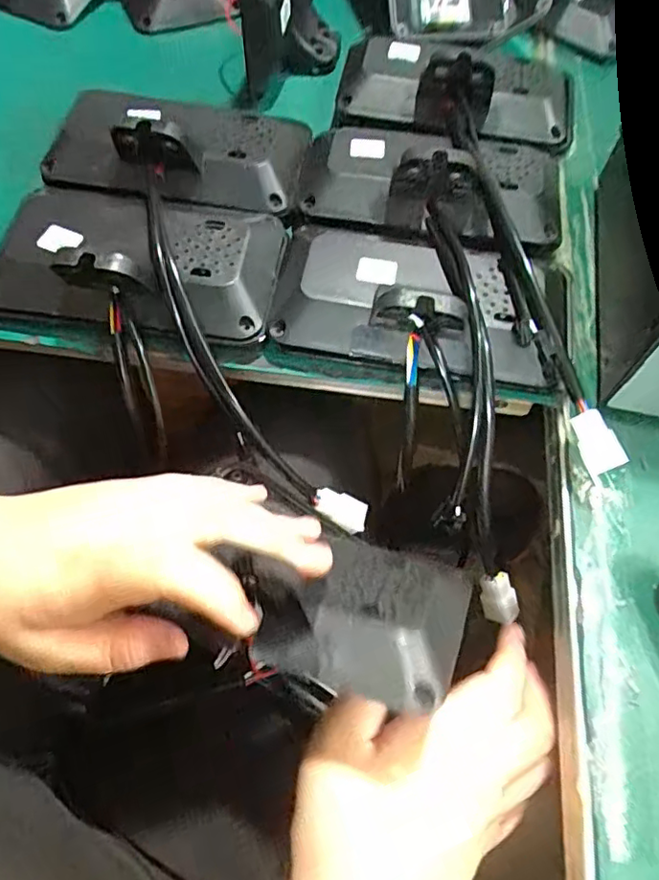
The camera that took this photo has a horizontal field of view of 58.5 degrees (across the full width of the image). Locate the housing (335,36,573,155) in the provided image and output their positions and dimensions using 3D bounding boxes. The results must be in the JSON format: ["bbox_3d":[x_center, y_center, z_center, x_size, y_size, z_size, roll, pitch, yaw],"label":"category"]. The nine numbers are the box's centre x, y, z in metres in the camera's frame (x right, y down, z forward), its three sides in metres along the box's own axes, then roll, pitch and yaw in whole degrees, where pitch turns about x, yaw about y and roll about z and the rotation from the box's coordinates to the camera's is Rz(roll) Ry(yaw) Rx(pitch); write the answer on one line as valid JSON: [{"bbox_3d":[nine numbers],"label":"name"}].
[{"bbox_3d":[0.089,-0.248,0.396,0.164,0.040,0.086,7,64,1],"label":"housing"}]

